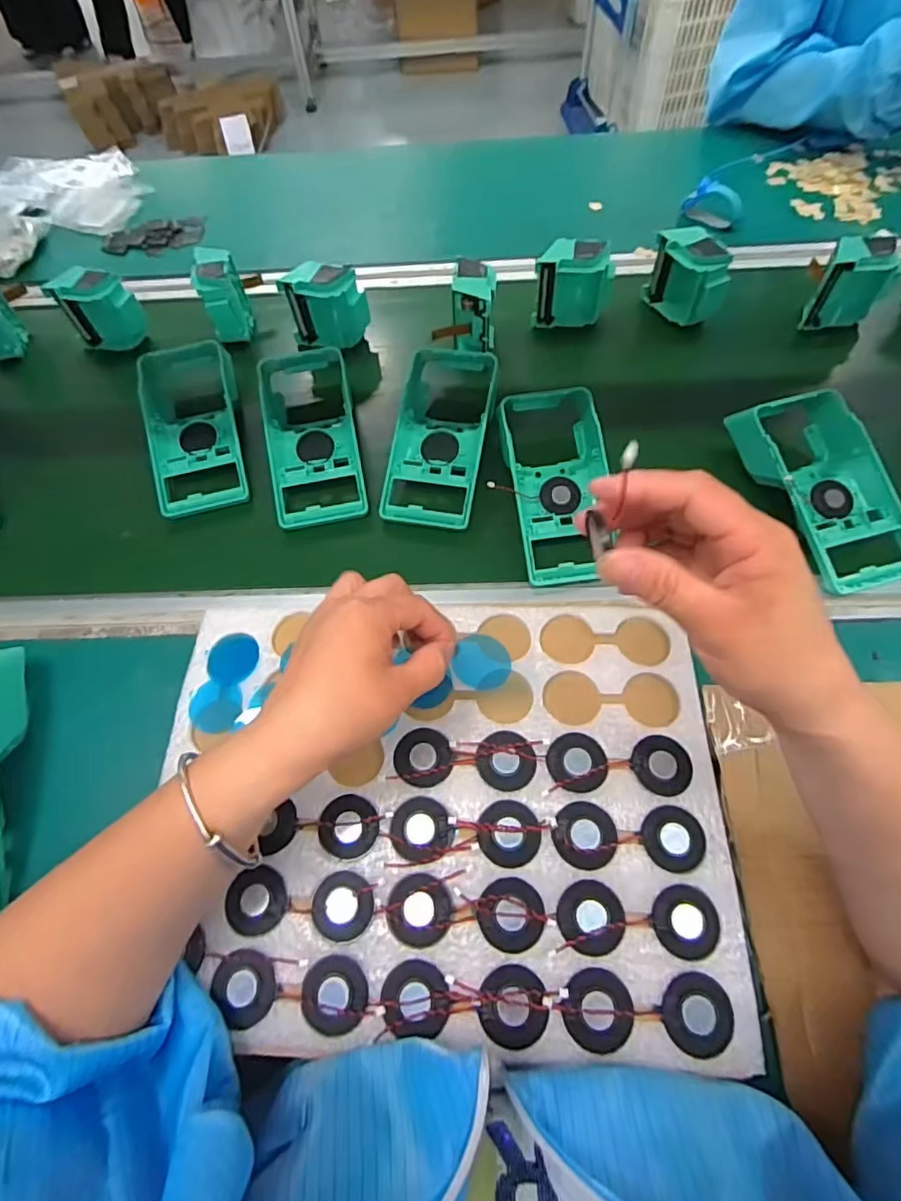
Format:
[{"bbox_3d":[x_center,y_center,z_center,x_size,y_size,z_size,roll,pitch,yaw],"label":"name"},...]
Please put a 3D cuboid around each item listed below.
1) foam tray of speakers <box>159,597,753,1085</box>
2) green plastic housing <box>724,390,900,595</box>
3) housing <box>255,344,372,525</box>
[{"bbox_3d":[-0.007,0.110,0.334,0.319,0.015,0.248,-1,61,3],"label":"foam tray of speakers"},{"bbox_3d":[0.310,-0.099,0.469,0.093,0.047,0.179,-15,62,-5],"label":"green plastic housing"},{"bbox_3d":[-0.129,-0.159,0.538,0.096,0.037,0.192,-12,74,-3],"label":"housing"}]

